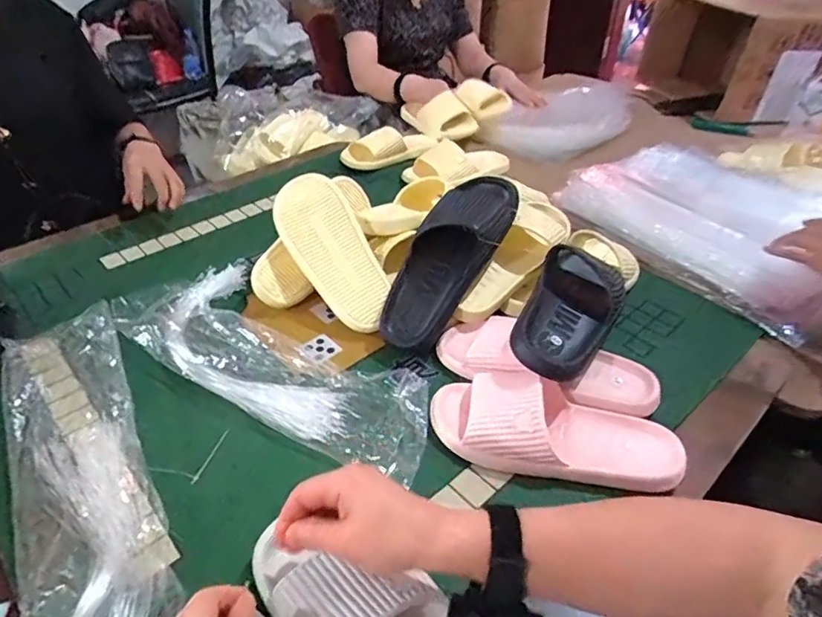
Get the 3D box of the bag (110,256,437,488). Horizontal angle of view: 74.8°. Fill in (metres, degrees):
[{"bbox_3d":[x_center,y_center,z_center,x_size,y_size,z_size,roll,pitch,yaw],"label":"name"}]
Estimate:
[{"bbox_3d":[-0.159,0.055,0.668,0.446,0.040,0.184,24,44,26],"label":"bag"}]

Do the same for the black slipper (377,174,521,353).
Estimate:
[{"bbox_3d":[0.051,-0.070,0.708,0.111,0.078,0.269,30,86,30],"label":"black slipper"}]

